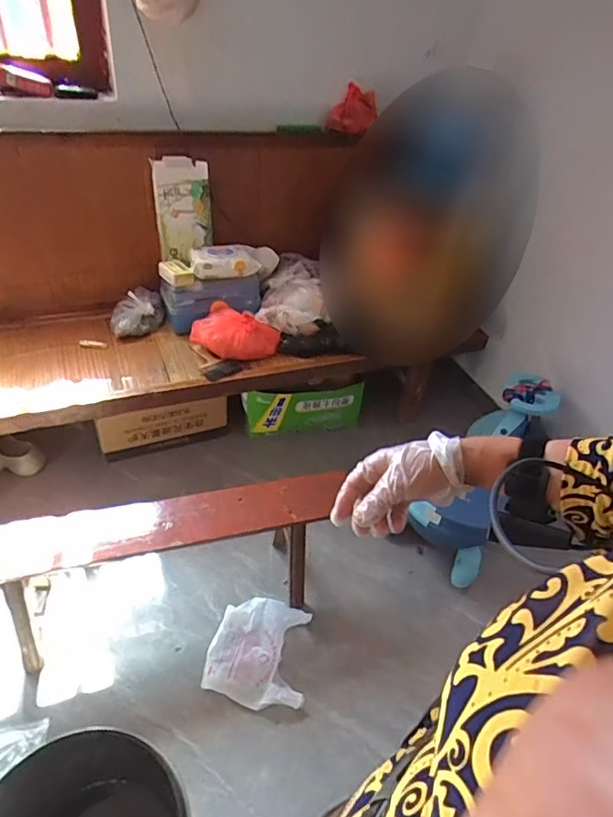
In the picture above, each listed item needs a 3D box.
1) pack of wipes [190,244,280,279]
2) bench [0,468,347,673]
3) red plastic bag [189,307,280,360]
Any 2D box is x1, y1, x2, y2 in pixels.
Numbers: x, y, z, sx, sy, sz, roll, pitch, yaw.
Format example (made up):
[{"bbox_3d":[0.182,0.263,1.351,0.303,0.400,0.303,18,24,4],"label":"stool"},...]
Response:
[{"bbox_3d":[-0.239,-0.503,1.750,0.304,0.086,0.115,-8,44,-16],"label":"pack of wipes"},{"bbox_3d":[-0.343,0.384,1.271,0.930,0.319,0.245,-4,43,-12],"label":"bench"},{"bbox_3d":[-0.228,-0.234,1.679,0.287,0.133,0.167,-2,43,-10],"label":"red plastic bag"}]

